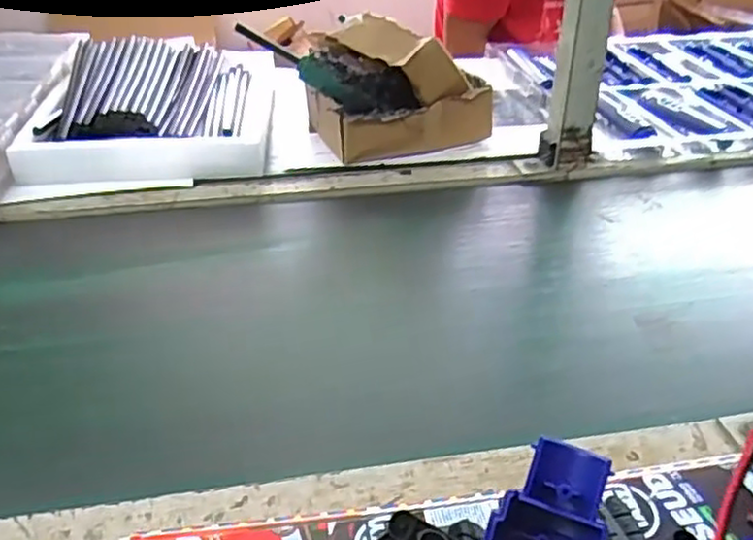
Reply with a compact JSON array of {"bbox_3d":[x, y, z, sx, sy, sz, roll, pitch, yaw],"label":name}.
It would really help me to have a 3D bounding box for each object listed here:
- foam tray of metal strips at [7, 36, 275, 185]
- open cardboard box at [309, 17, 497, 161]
[{"bbox_3d":[-0.291,-0.228,0.963,0.294,0.088,0.375,-1,29,-6],"label":"foam tray of metal strips"},{"bbox_3d":[0.016,-0.239,0.898,0.200,0.119,0.193,-16,36,-22],"label":"open cardboard box"}]

